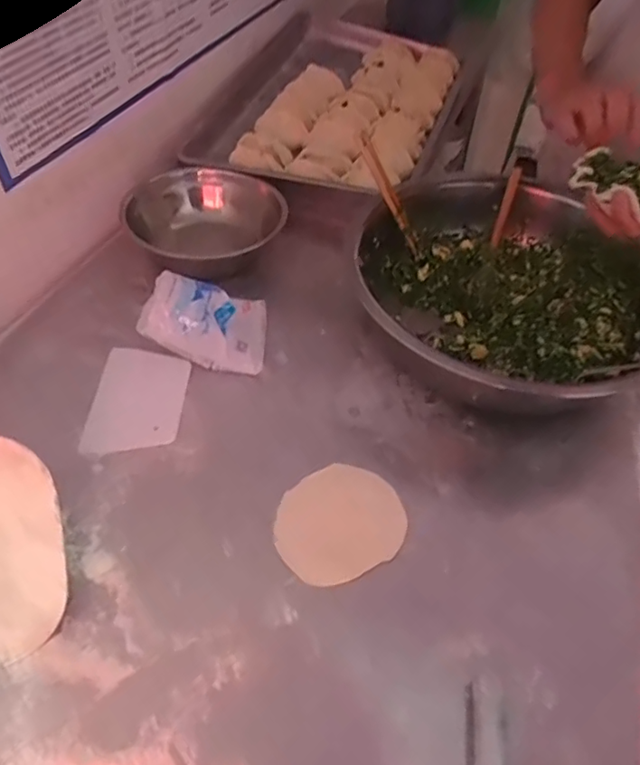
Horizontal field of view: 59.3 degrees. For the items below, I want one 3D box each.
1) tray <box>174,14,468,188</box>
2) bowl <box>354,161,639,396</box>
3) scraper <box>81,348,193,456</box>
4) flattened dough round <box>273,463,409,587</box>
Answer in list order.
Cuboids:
[{"bbox_3d":[0.039,-0.527,1.047,0.370,0.069,0.586,19,51,11],"label":"tray"},{"bbox_3d":[0.224,-0.109,0.704,0.364,0.125,0.367,2,50,-3],"label":"bowl"},{"bbox_3d":[-0.211,0.021,0.660,0.101,0.004,0.145,4,52,-2],"label":"scraper"},{"bbox_3d":[0.020,0.139,0.570,0.131,0.004,0.111,-24,56,-22],"label":"flattened dough round"}]

